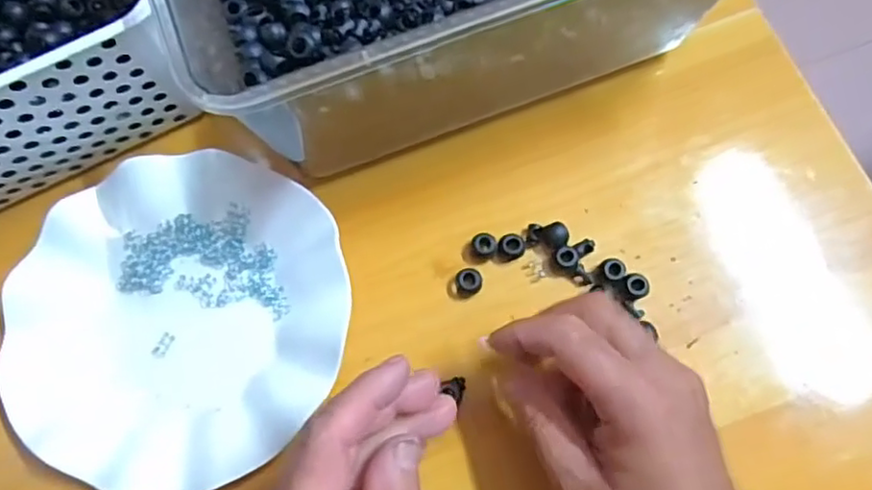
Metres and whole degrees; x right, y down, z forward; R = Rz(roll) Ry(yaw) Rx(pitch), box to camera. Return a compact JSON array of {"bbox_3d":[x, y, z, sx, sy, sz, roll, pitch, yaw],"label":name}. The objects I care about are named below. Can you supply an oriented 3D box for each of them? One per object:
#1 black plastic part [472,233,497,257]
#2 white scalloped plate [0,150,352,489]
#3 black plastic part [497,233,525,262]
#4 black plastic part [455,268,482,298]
[{"bbox_3d":[0.028,0.000,0.373,0.014,0.007,0.013,0,73,1],"label":"black plastic part"},{"bbox_3d":[-0.140,0.040,0.356,0.179,0.025,0.177,0,73,1],"label":"white scalloped plate"},{"bbox_3d":[0.044,0.001,0.373,0.015,0.007,0.015,-3,73,0],"label":"black plastic part"},{"bbox_3d":[0.019,0.021,0.367,0.015,0.011,0.014,-15,73,-3],"label":"black plastic part"}]

